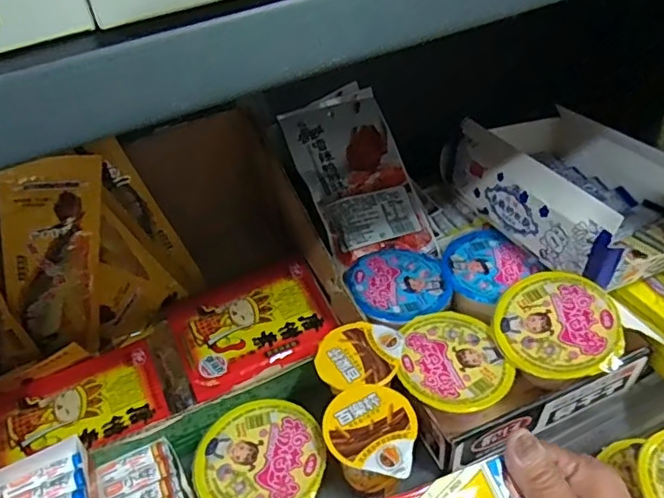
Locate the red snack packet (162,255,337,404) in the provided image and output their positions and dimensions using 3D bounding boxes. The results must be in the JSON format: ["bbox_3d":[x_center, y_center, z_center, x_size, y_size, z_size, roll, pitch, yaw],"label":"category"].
[{"bbox_3d":[-0.073,0.069,0.531,0.140,0.014,0.116,-22,45,-16],"label":"red snack packet"}]

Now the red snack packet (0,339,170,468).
[{"bbox_3d":[-0.218,0.135,0.481,0.142,0.008,0.093,-22,45,-16],"label":"red snack packet"}]

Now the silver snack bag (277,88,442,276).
[{"bbox_3d":[0.027,-0.072,0.581,0.106,0.015,0.184,-19,73,-14],"label":"silver snack bag"}]

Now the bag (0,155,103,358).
[{"bbox_3d":[-0.232,0.011,0.481,0.020,0.181,0.073,26,32,31],"label":"bag"}]

